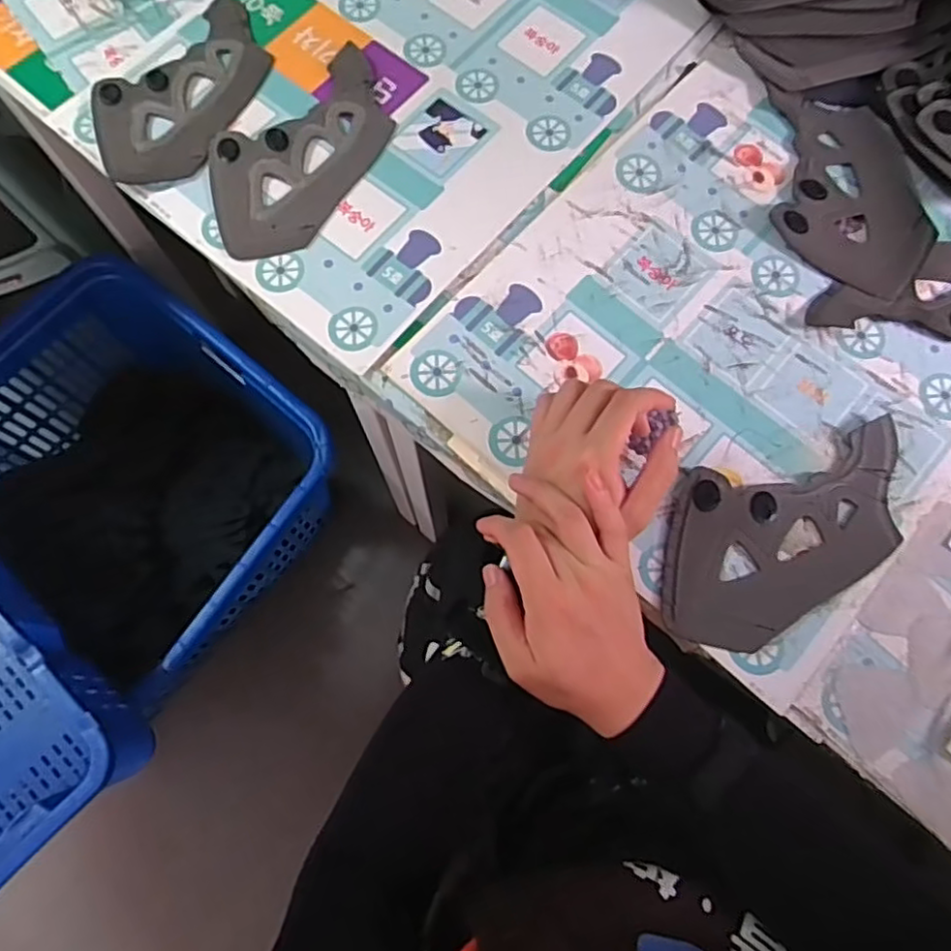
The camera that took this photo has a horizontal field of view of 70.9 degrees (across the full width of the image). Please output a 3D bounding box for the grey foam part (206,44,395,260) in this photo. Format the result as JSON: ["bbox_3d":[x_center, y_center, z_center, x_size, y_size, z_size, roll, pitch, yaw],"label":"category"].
[{"bbox_3d":[-0.154,-0.290,0.591,0.118,0.007,0.227,30,75,8],"label":"grey foam part"}]

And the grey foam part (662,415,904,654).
[{"bbox_3d":[0.233,0.047,0.496,0.207,0.013,0.130,-13,74,-5],"label":"grey foam part"}]

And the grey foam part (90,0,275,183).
[{"bbox_3d":[-0.261,-0.349,0.608,0.131,0.010,0.203,41,76,10],"label":"grey foam part"}]

